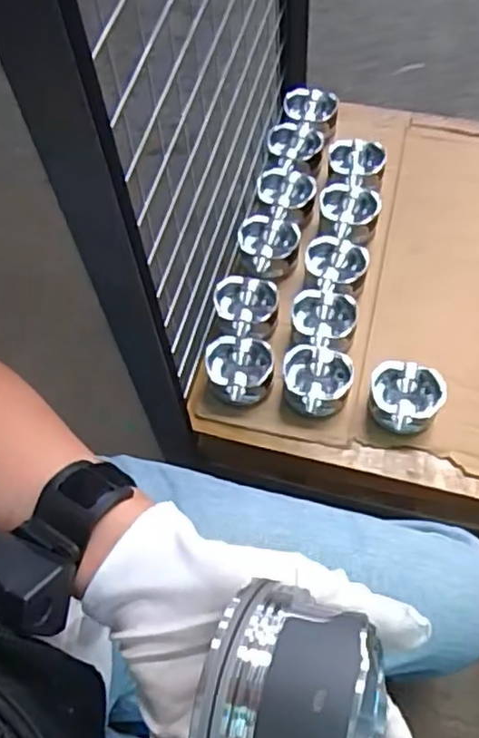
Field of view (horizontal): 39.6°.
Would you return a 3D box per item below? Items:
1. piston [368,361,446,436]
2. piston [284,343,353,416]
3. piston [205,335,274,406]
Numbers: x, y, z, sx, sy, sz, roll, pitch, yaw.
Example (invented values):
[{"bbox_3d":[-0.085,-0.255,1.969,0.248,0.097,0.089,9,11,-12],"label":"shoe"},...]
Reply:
[{"bbox_3d":[0.204,0.039,0.821,0.086,0.055,0.076,13,64,10],"label":"piston"},{"bbox_3d":[0.098,0.016,0.851,0.088,0.047,0.083,11,64,10],"label":"piston"},{"bbox_3d":[0.001,0.000,0.862,0.083,0.044,0.080,5,63,7],"label":"piston"}]

